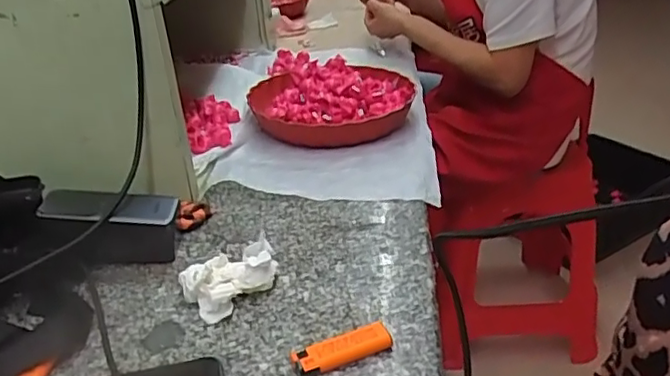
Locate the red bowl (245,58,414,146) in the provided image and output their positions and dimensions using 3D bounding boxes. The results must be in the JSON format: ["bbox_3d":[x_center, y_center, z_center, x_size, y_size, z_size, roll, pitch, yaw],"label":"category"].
[{"bbox_3d":[-0.003,-0.127,0.898,0.238,0.072,0.217,-1,28,0],"label":"red bowl"}]

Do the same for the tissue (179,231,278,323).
[{"bbox_3d":[-0.093,0.082,0.554,0.087,0.034,0.055,-19,33,-30],"label":"tissue"}]

